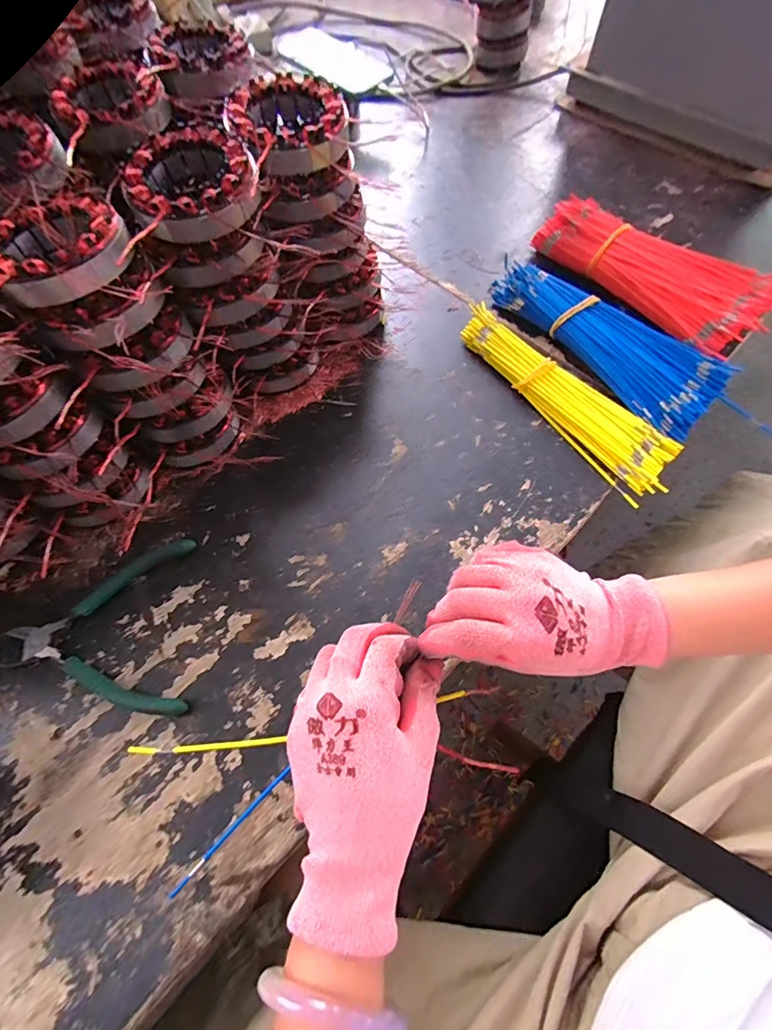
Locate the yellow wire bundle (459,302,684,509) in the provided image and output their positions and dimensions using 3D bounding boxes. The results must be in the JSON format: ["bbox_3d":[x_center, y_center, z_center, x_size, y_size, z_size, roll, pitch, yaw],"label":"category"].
[{"bbox_3d":[0.172,-0.119,0.439,0.067,0.023,0.244,-32,67,-15],"label":"yellow wire bundle"}]

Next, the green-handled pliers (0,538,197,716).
[{"bbox_3d":[-0.218,0.085,0.342,0.133,0.011,0.136,-7,63,-4],"label":"green-handled pliers"}]

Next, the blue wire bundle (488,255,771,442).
[{"bbox_3d":[0.222,-0.175,0.461,0.093,0.039,0.266,-36,69,-17],"label":"blue wire bundle"}]

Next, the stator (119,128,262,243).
[{"bbox_3d":[-0.132,-0.226,0.315,0.086,0.033,0.084,-16,64,-8],"label":"stator"}]

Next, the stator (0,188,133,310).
[{"bbox_3d":[-0.207,-0.170,0.286,0.082,0.026,0.083,-22,65,-11],"label":"stator"}]

